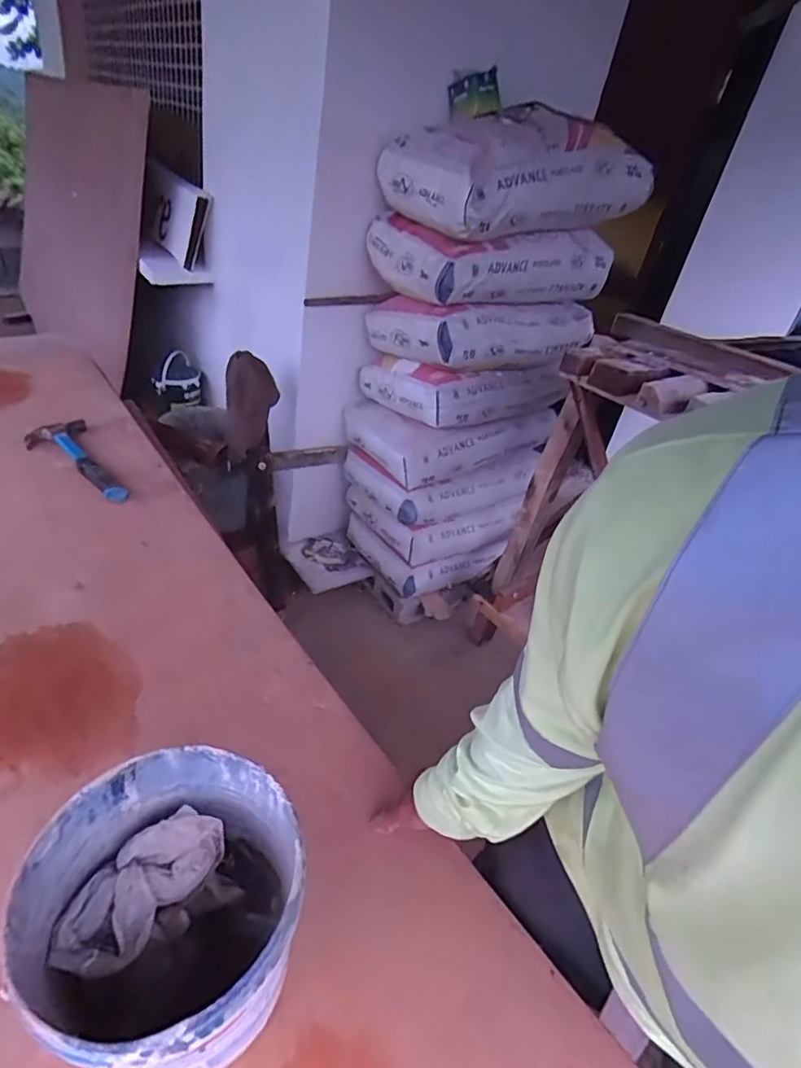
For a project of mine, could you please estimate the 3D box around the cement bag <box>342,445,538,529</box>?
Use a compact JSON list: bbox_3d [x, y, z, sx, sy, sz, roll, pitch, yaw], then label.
[{"bbox_3d":[0.114,-0.201,1.686,0.470,0.149,0.348,-13,41,-33],"label":"cement bag"}]

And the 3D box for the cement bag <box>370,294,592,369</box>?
[{"bbox_3d":[0.212,-0.546,1.452,0.497,0.152,0.323,-12,40,-31],"label":"cement bag"}]

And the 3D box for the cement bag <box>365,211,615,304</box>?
[{"bbox_3d":[0.221,-0.652,1.327,0.507,0.145,0.290,-11,40,-30],"label":"cement bag"}]

